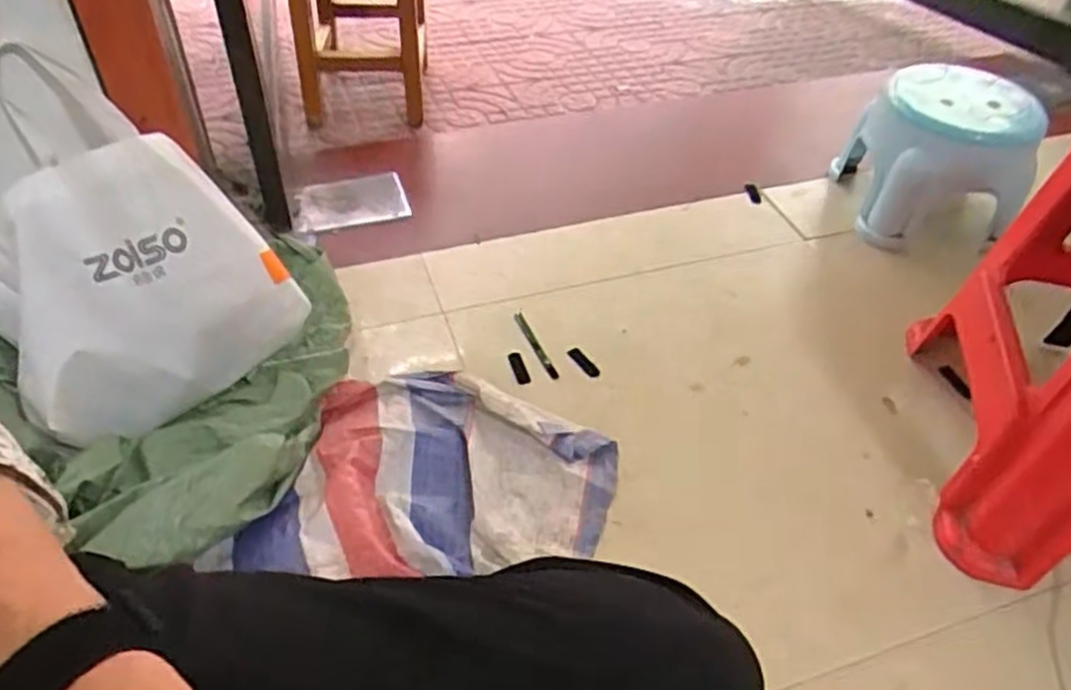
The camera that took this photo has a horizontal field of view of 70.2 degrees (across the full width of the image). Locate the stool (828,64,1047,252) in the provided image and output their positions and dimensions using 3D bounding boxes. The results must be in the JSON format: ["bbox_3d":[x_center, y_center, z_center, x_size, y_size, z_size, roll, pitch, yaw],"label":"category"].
[{"bbox_3d":[0.670,-0.318,1.285,0.246,0.191,0.262,2,46,-1],"label":"stool"}]

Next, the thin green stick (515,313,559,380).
[{"bbox_3d":[0.000,0.000,1.041,0.014,0.014,0.117,-20,64,-24],"label":"thin green stick"}]

